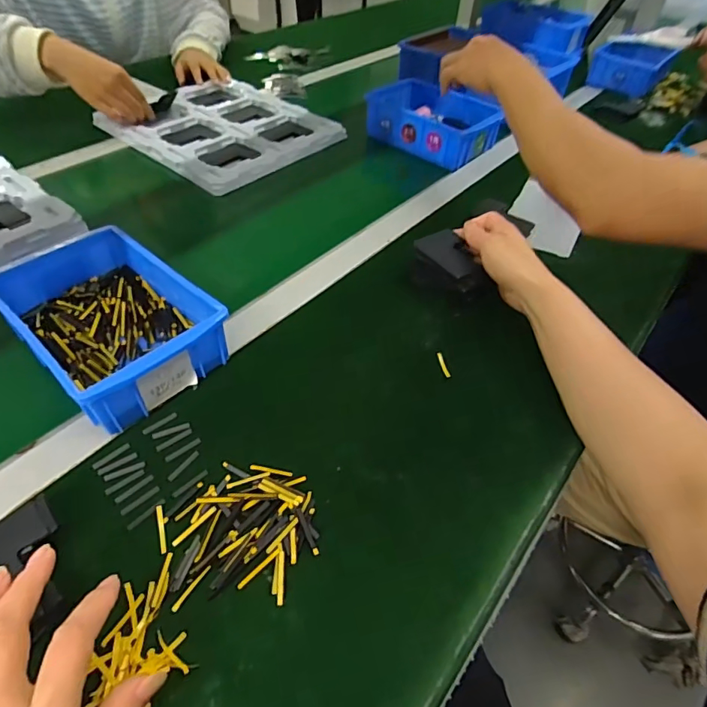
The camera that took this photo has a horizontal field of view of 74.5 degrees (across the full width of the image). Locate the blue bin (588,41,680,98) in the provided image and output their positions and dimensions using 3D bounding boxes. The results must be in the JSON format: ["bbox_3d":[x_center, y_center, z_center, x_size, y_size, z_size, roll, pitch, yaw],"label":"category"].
[{"bbox_3d":[0.698,-0.721,1.169,0.154,0.077,0.246,31,53,22],"label":"blue bin"}]

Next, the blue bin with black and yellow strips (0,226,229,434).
[{"bbox_3d":[-0.226,-0.031,0.430,0.194,0.061,0.128,36,55,25],"label":"blue bin with black and yellow strips"}]

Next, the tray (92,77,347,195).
[{"bbox_3d":[-0.223,-0.394,0.805,0.325,0.026,0.315,30,53,21],"label":"tray"}]

